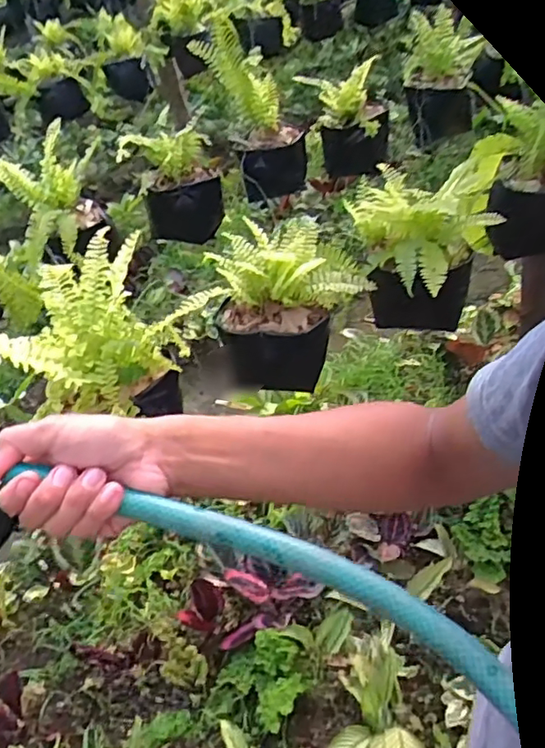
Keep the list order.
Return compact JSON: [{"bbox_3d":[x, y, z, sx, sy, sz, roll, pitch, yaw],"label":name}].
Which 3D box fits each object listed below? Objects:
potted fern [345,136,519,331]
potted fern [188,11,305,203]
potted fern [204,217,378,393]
[{"bbox_3d":[0.229,-0.176,0.928,0.191,0.233,0.262,-3,43,10],"label":"potted fern"},{"bbox_3d":[-0.033,-0.582,1.323,0.174,0.360,0.172,-28,45,-16],"label":"potted fern"},{"bbox_3d":[0.031,-0.094,0.840,0.213,0.203,0.128,-7,43,7],"label":"potted fern"}]

